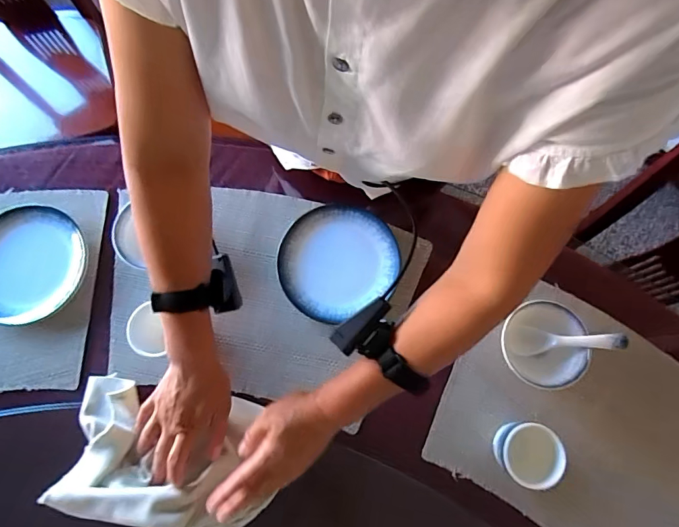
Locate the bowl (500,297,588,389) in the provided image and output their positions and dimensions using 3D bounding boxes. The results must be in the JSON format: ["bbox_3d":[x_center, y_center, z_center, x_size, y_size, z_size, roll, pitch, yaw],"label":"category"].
[{"bbox_3d":[0.273,0.110,0.580,0.114,0.046,0.106,0,77,0],"label":"bowl"}]

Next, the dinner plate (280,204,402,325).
[{"bbox_3d":[-0.007,-0.006,0.632,0.167,0.014,0.157,0,77,0],"label":"dinner plate"}]

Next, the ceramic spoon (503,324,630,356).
[{"bbox_3d":[0.295,0.101,0.568,0.147,0.031,0.040,0,75,0],"label":"ceramic spoon"}]

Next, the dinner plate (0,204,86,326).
[{"bbox_3d":[-0.459,-0.004,0.619,0.170,0.024,0.168,-1,71,2],"label":"dinner plate"}]

